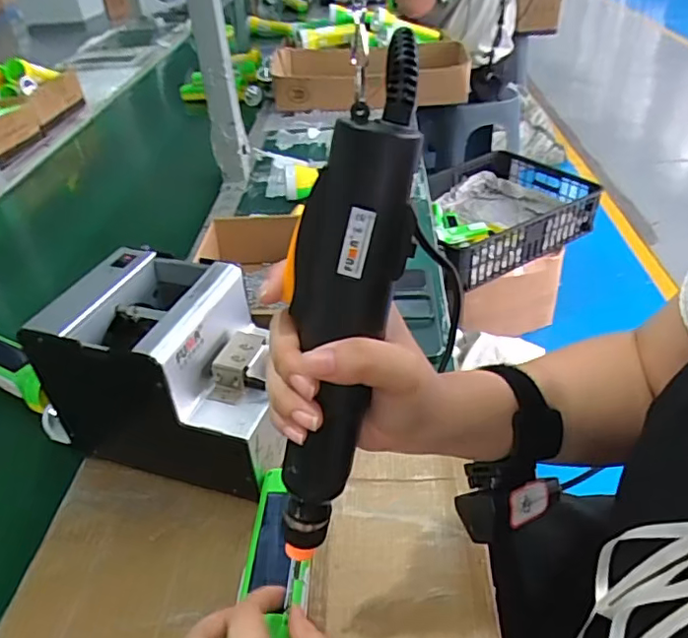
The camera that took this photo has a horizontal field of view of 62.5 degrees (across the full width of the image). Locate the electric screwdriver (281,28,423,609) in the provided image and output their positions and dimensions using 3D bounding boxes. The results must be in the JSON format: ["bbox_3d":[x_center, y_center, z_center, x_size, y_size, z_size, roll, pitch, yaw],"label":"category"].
[{"bbox_3d":[-0.006,0.013,0.274,0.043,0.267,0.033,25,27,31],"label":"electric screwdriver"}]

